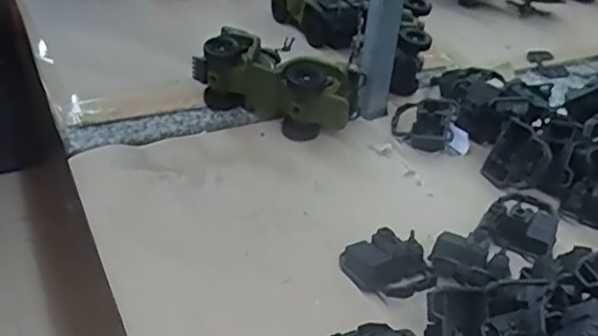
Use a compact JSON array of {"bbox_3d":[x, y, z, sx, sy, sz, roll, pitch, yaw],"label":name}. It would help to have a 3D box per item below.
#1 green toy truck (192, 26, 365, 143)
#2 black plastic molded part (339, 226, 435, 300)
[{"bbox_3d":[-0.020,-0.106,0.745,0.194,0.084,0.094,21,38,24],"label":"green toy truck"},{"bbox_3d":[0.079,0.086,0.521,0.071,0.034,0.060,-8,36,-15],"label":"black plastic molded part"}]

